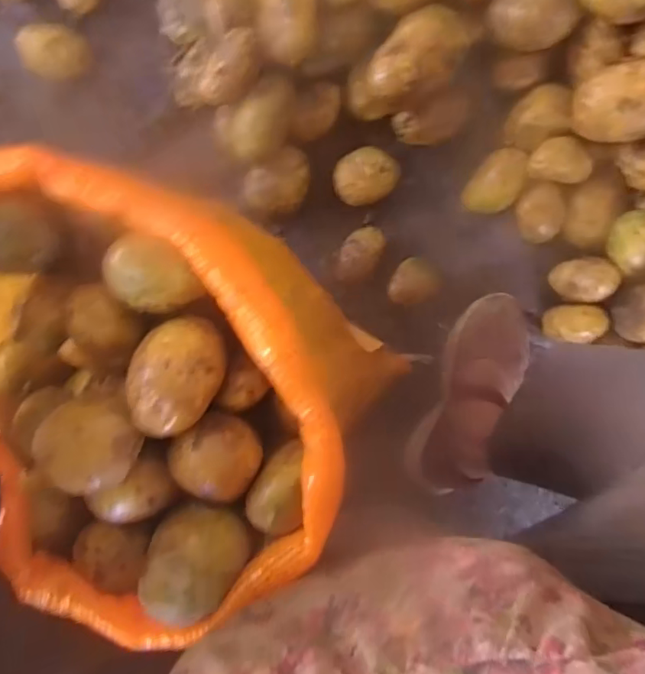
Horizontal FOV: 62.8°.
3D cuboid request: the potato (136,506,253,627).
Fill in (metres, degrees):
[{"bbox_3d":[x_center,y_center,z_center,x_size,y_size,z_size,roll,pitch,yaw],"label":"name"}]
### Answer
[{"bbox_3d":[-0.082,0.145,0.342,0.057,0.044,0.059,0,97,2],"label":"potato"}]

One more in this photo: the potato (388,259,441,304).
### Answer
[{"bbox_3d":[0.117,-0.071,0.669,0.071,0.049,0.055,-5,97,2],"label":"potato"}]

